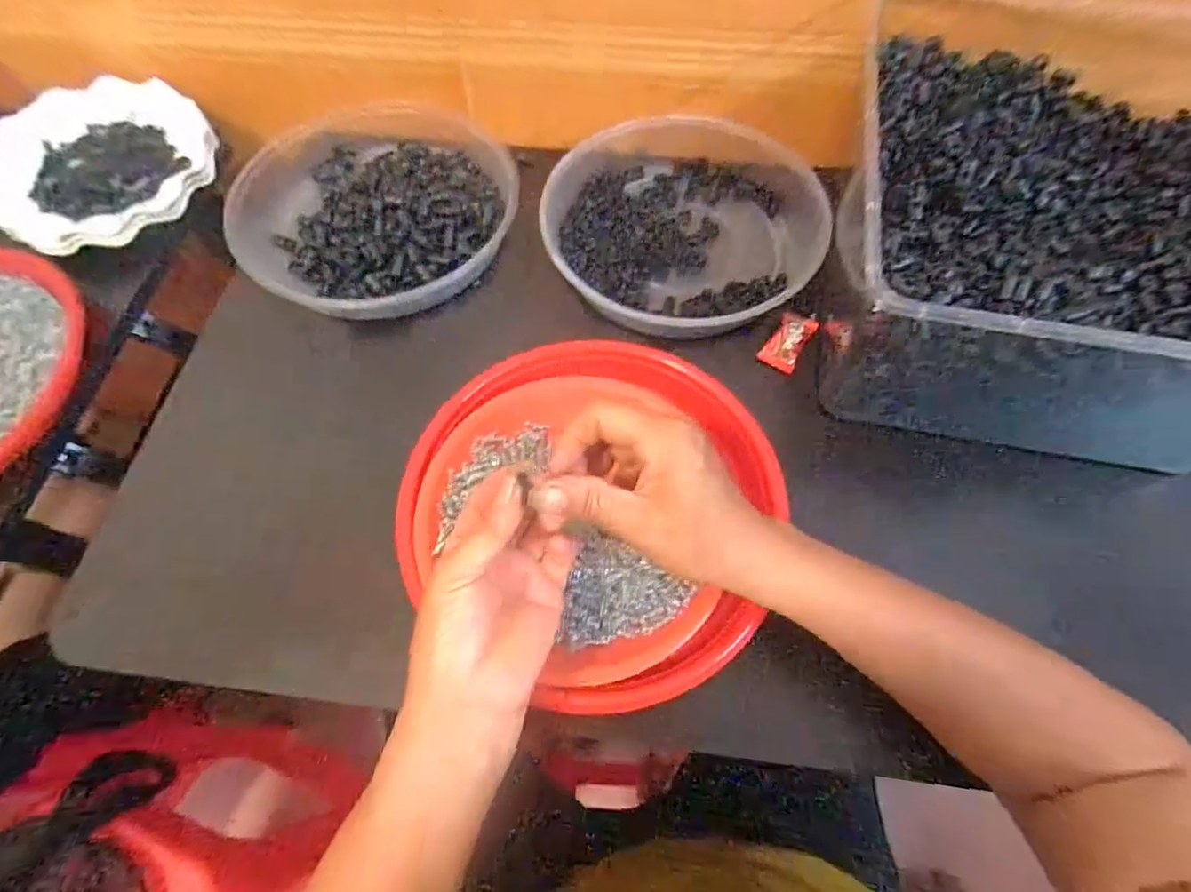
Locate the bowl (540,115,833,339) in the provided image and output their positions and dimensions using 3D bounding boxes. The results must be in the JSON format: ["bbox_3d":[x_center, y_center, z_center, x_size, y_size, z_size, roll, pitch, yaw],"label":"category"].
[{"bbox_3d":[0.076,-0.202,0.478,0.226,0.039,0.258,8,65,4],"label":"bowl"}]

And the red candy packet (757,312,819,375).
[{"bbox_3d":[0.150,-0.083,0.435,0.027,0.007,0.055,29,68,13],"label":"red candy packet"}]

